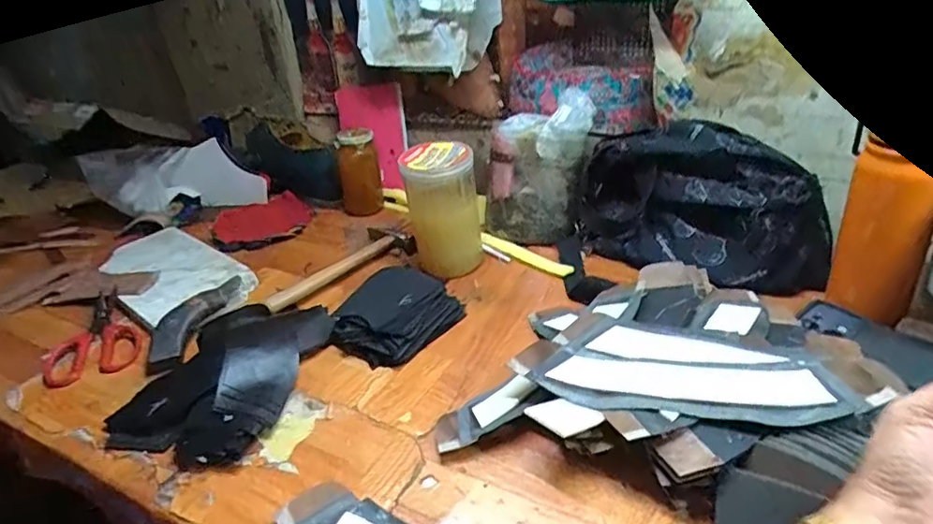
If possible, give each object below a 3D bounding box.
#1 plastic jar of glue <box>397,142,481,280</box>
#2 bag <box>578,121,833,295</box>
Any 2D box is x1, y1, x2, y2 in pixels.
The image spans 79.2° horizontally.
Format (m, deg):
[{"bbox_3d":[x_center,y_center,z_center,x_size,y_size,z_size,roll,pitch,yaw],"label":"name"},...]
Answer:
[{"bbox_3d":[-0.030,-0.070,0.766,0.093,0.161,0.079,-4,31,5],"label":"plastic jar of glue"},{"bbox_3d":[0.301,-0.090,0.728,0.303,0.168,0.142,10,35,27],"label":"bag"}]

